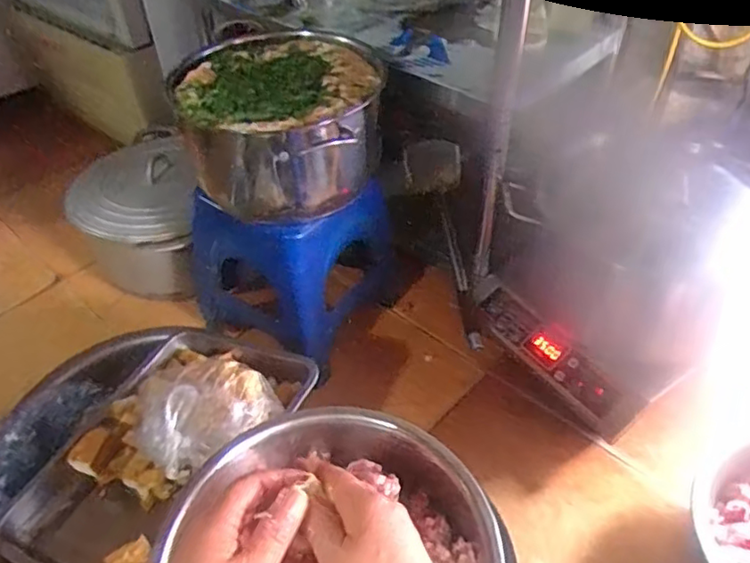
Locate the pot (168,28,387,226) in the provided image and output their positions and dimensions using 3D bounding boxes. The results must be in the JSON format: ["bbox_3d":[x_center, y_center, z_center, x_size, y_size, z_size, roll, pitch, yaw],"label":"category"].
[{"bbox_3d":[-0.147,-0.240,0.978,0.307,0.185,0.295,3,44,5],"label":"pot"}]

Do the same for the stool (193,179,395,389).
[{"bbox_3d":[-0.156,-0.056,1.122,0.290,0.273,0.306,18,48,20],"label":"stool"}]

